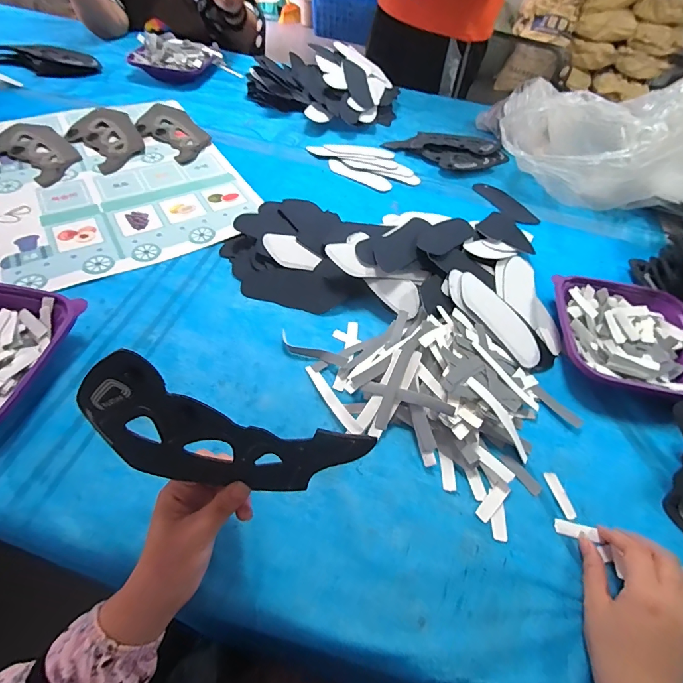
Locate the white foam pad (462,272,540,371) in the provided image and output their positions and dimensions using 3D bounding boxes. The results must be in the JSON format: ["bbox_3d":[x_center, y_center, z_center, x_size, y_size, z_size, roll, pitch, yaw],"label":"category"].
[{"bbox_3d":[0.216,-0.032,0.521,0.065,0.005,0.147,-32,76,-29],"label":"white foam pad"}]

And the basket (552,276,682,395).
[{"bbox_3d":[0.392,-0.009,0.518,0.182,0.044,0.190,5,53,-4],"label":"basket"}]

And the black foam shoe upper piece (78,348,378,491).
[{"bbox_3d":[-0.090,0.072,0.268,0.191,0.121,0.008,21,36,-1],"label":"black foam shoe upper piece"}]

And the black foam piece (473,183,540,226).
[{"bbox_3d":[0.315,-0.267,0.736,0.059,0.009,0.146,-22,59,-22],"label":"black foam piece"}]

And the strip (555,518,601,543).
[{"bbox_3d":[0.226,0.182,0.368,0.039,0.007,0.014,12,58,0],"label":"strip"}]

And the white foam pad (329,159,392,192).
[{"bbox_3d":[0.036,-0.329,0.758,0.142,0.006,0.042,27,55,13],"label":"white foam pad"}]

